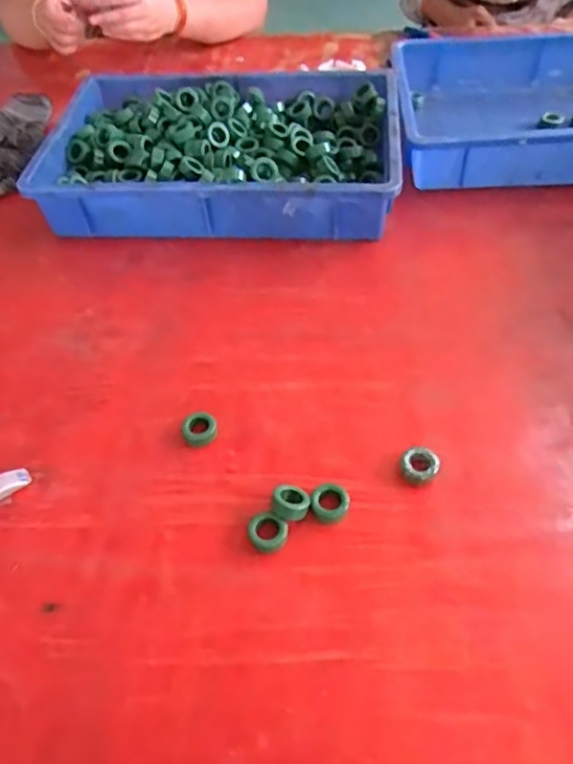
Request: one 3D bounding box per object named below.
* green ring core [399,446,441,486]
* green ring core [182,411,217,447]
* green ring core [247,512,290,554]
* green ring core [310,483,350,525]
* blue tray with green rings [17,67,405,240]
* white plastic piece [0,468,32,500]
[{"bbox_3d":[0.112,0.070,0.514,0.031,0.017,0.029,-2,50,3],"label":"green ring core"},{"bbox_3d":[-0.079,0.041,0.552,0.030,0.012,0.032,-2,50,3],"label":"green ring core"},{"bbox_3d":[-0.014,0.118,0.479,0.031,0.012,0.028,25,57,23],"label":"green ring core"},{"bbox_3d":[0.035,0.098,0.495,0.028,0.016,0.029,-2,50,3],"label":"green ring core"},{"bbox_3d":[-0.079,-0.298,0.792,0.432,0.086,0.309,2,51,7],"label":"blue tray with green rings"},{"bbox_3d":[-0.243,0.090,0.524,0.045,0.012,0.016,-33,55,-21],"label":"white plastic piece"}]

